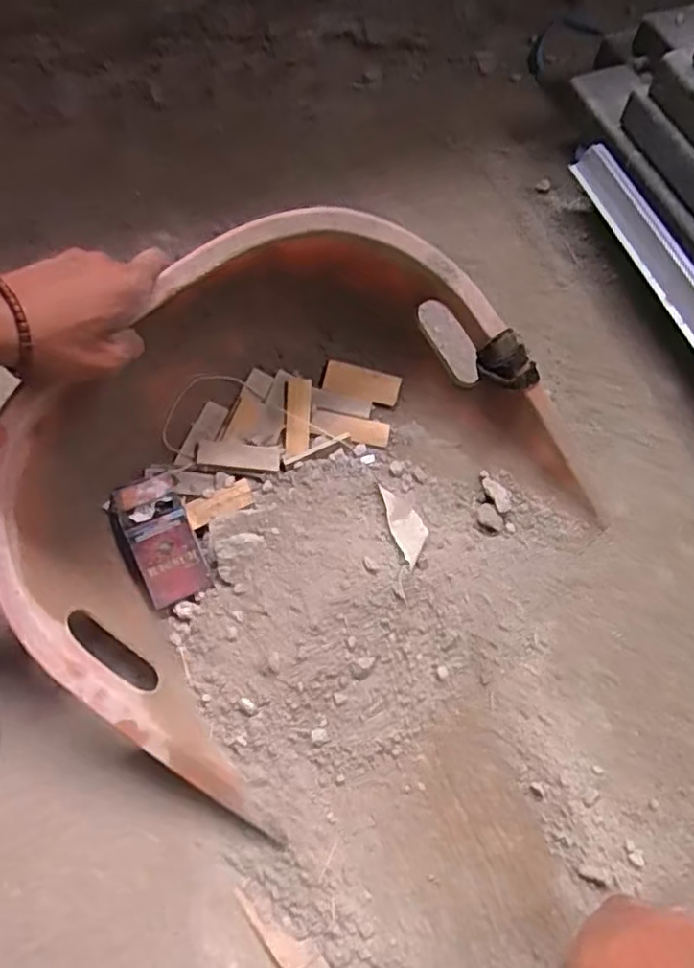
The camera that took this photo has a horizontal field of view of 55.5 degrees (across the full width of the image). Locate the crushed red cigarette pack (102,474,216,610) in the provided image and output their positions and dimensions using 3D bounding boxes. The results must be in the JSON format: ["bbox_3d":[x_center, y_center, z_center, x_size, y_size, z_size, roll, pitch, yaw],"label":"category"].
[{"bbox_3d":[-0.154,0.045,0.547,0.053,0.014,0.106,-22,79,-20],"label":"crushed red cigarette pack"}]

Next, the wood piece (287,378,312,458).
[{"bbox_3d":[-0.044,-0.059,0.596,0.021,0.005,0.070,3,85,-13],"label":"wood piece"}]

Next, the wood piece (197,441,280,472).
[{"bbox_3d":[-0.095,-0.025,0.582,0.071,0.004,0.023,4,78,-3],"label":"wood piece"}]

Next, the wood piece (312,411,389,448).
[{"bbox_3d":[0.003,-0.051,0.600,0.071,0.007,0.022,11,82,-2],"label":"wood piece"}]

